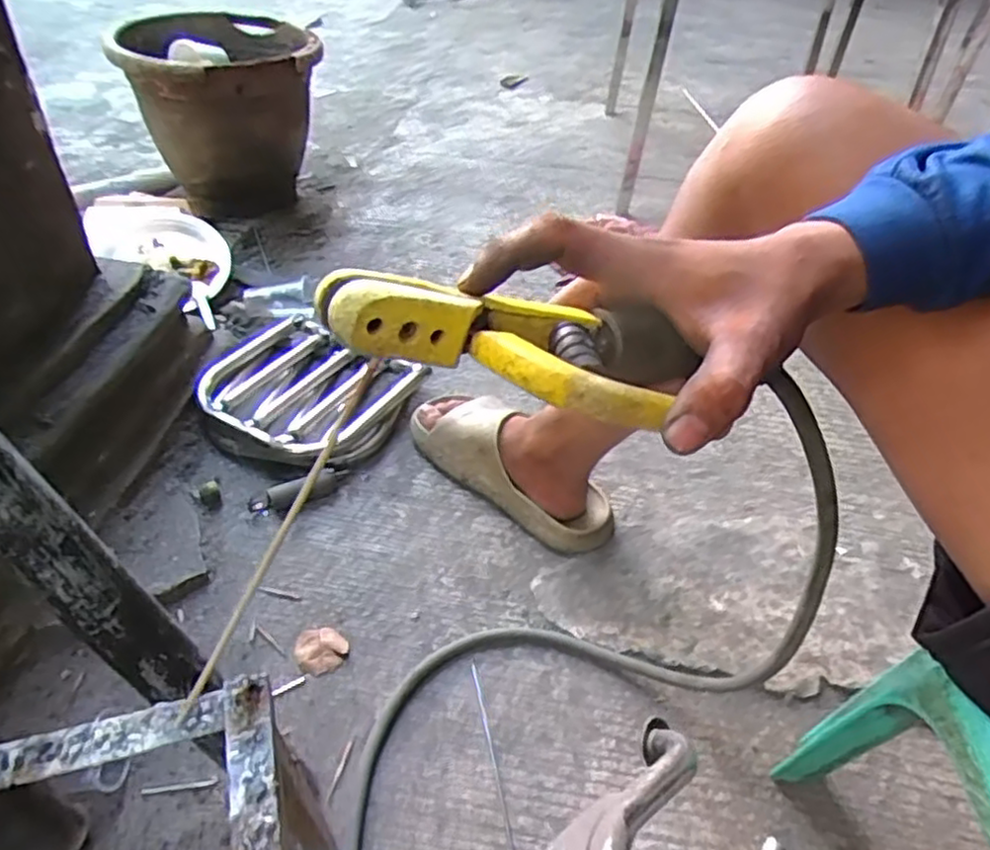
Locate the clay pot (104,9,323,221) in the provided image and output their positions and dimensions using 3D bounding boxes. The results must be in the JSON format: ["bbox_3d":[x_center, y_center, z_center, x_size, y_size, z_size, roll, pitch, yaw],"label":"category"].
[{"bbox_3d":[-0.500,-0.578,1.347,0.325,0.308,0.364,-1,43,-6],"label":"clay pot"}]

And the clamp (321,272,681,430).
[{"bbox_3d":[-0.001,-0.037,0.286,0.135,0.022,0.070,13,40,-16],"label":"clamp"}]

